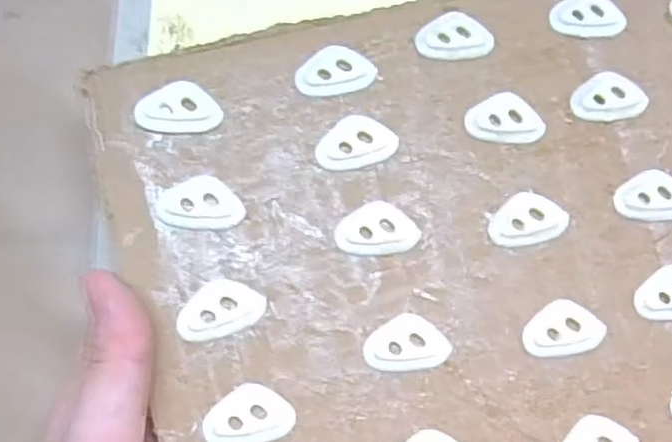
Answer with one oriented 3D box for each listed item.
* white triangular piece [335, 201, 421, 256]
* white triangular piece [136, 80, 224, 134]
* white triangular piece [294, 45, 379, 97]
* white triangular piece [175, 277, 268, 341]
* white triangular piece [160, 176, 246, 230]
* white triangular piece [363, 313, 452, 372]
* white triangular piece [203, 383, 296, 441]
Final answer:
[{"bbox_3d":[0.013,0.002,0.231,0.026,0.004,0.017,-1,80,-1],"label":"white triangular piece"},{"bbox_3d":[-0.049,-0.036,0.231,0.025,0.005,0.017,-2,79,0],"label":"white triangular piece"},{"bbox_3d":[0.000,-0.049,0.240,0.026,0.004,0.016,-10,79,-2],"label":"white triangular piece"},{"bbox_3d":[-0.035,0.026,0.221,0.025,0.004,0.016,-24,80,-5],"label":"white triangular piece"},{"bbox_3d":[-0.041,-0.006,0.227,0.025,0.004,0.016,-2,79,0],"label":"white triangular piece"},{"bbox_3d":[0.022,0.037,0.225,0.026,0.004,0.017,-1,80,-1],"label":"white triangular piece"},{"bbox_3d":[-0.026,0.057,0.216,0.025,0.004,0.017,-13,79,-2],"label":"white triangular piece"}]

